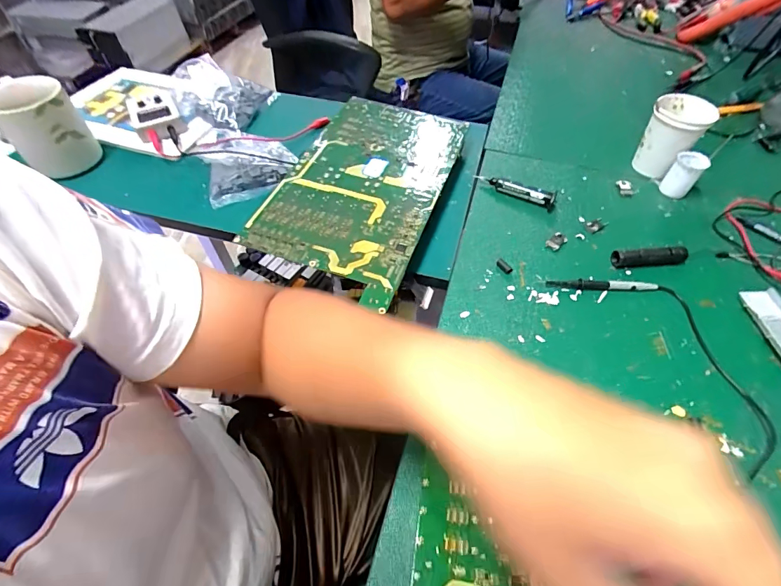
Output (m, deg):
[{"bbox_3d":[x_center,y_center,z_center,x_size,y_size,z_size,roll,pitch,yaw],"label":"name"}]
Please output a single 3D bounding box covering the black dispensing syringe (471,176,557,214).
[{"bbox_3d":[0.171,-0.145,0.543,0.113,0.021,0.022,25,58,19],"label":"black dispensing syringe"}]

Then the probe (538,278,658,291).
[{"bbox_3d":[0.238,-0.009,0.451,0.128,0.010,0.012,0,54,1],"label":"probe"}]

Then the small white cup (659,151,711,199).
[{"bbox_3d":[0.395,-0.158,0.533,0.035,0.054,0.032,-1,54,1],"label":"small white cup"}]

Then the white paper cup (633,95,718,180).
[{"bbox_3d":[0.394,-0.220,0.558,0.072,0.087,0.075,-37,61,-23],"label":"white paper cup"}]

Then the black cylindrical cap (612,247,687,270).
[{"bbox_3d":[0.309,-0.042,0.471,0.089,0.016,0.018,-4,54,-2],"label":"black cylindrical cap"}]

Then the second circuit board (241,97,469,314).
[{"bbox_3d":[-0.032,-0.146,0.520,0.194,0.015,0.347,16,56,11],"label":"second circuit board"}]

